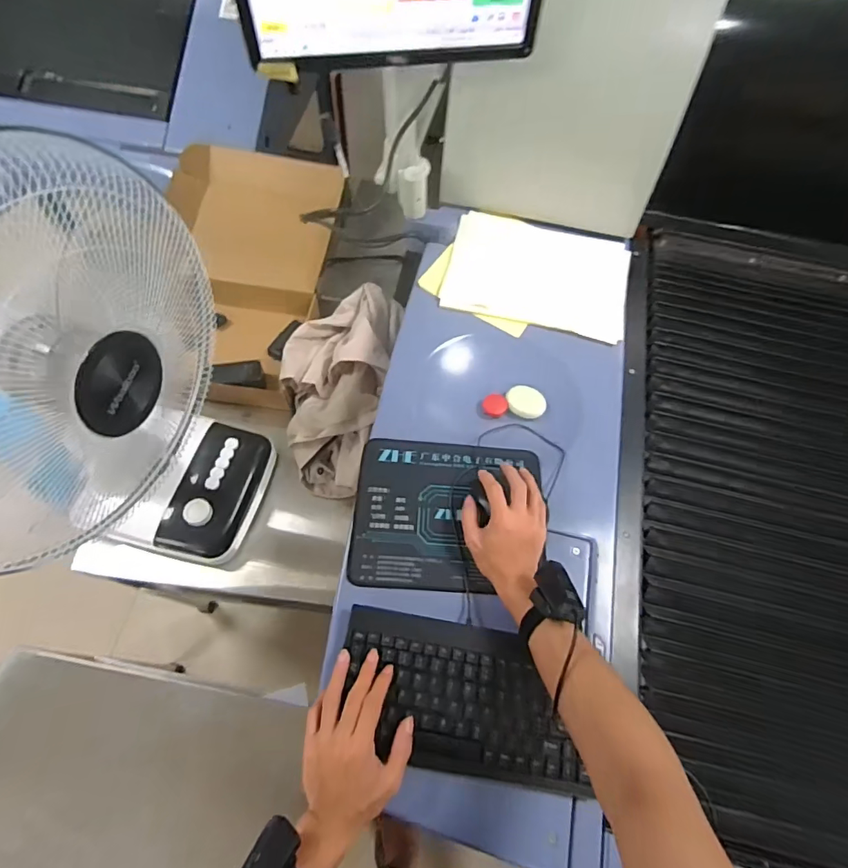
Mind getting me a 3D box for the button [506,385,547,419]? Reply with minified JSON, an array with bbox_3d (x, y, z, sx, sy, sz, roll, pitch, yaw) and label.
[{"bbox_3d":[0.163,-0.051,0.773,0.063,0.008,0.052,36,67,15],"label":"button"}]

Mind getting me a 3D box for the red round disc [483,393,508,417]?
[{"bbox_3d":[0.114,-0.046,0.776,0.039,0.007,0.040,1,63,-2],"label":"red round disc"}]

